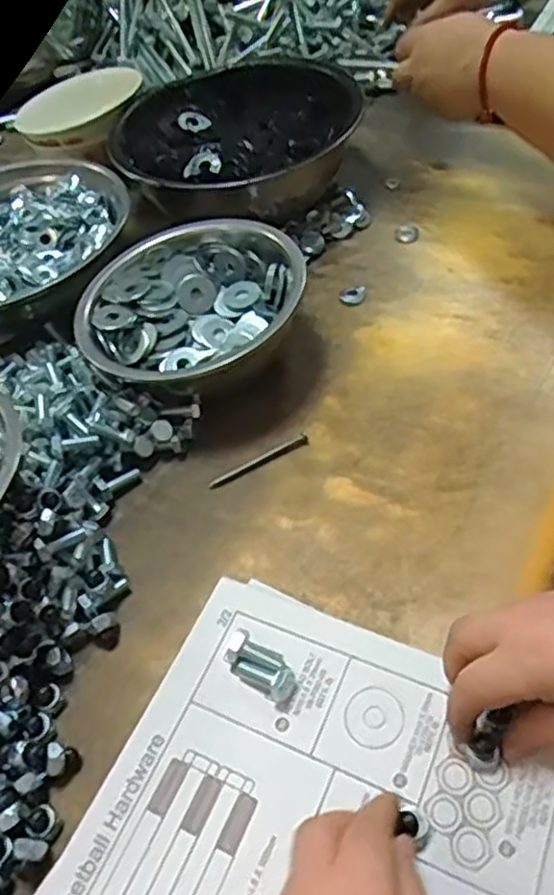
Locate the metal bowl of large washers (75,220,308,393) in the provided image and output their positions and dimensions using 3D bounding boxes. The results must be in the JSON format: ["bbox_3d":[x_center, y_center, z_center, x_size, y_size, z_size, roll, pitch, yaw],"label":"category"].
[{"bbox_3d":[-0.069,-0.105,0.544,0.152,0.064,0.163,-4,51,6],"label":"metal bowl of large washers"}]

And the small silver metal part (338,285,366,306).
[{"bbox_3d":[0.064,-0.130,0.598,0.022,0.006,0.023,-4,58,7],"label":"small silver metal part"}]

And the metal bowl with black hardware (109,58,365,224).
[{"bbox_3d":[-0.045,-0.296,0.687,0.219,0.071,0.220,-4,51,6],"label":"metal bowl with black hardware"}]

